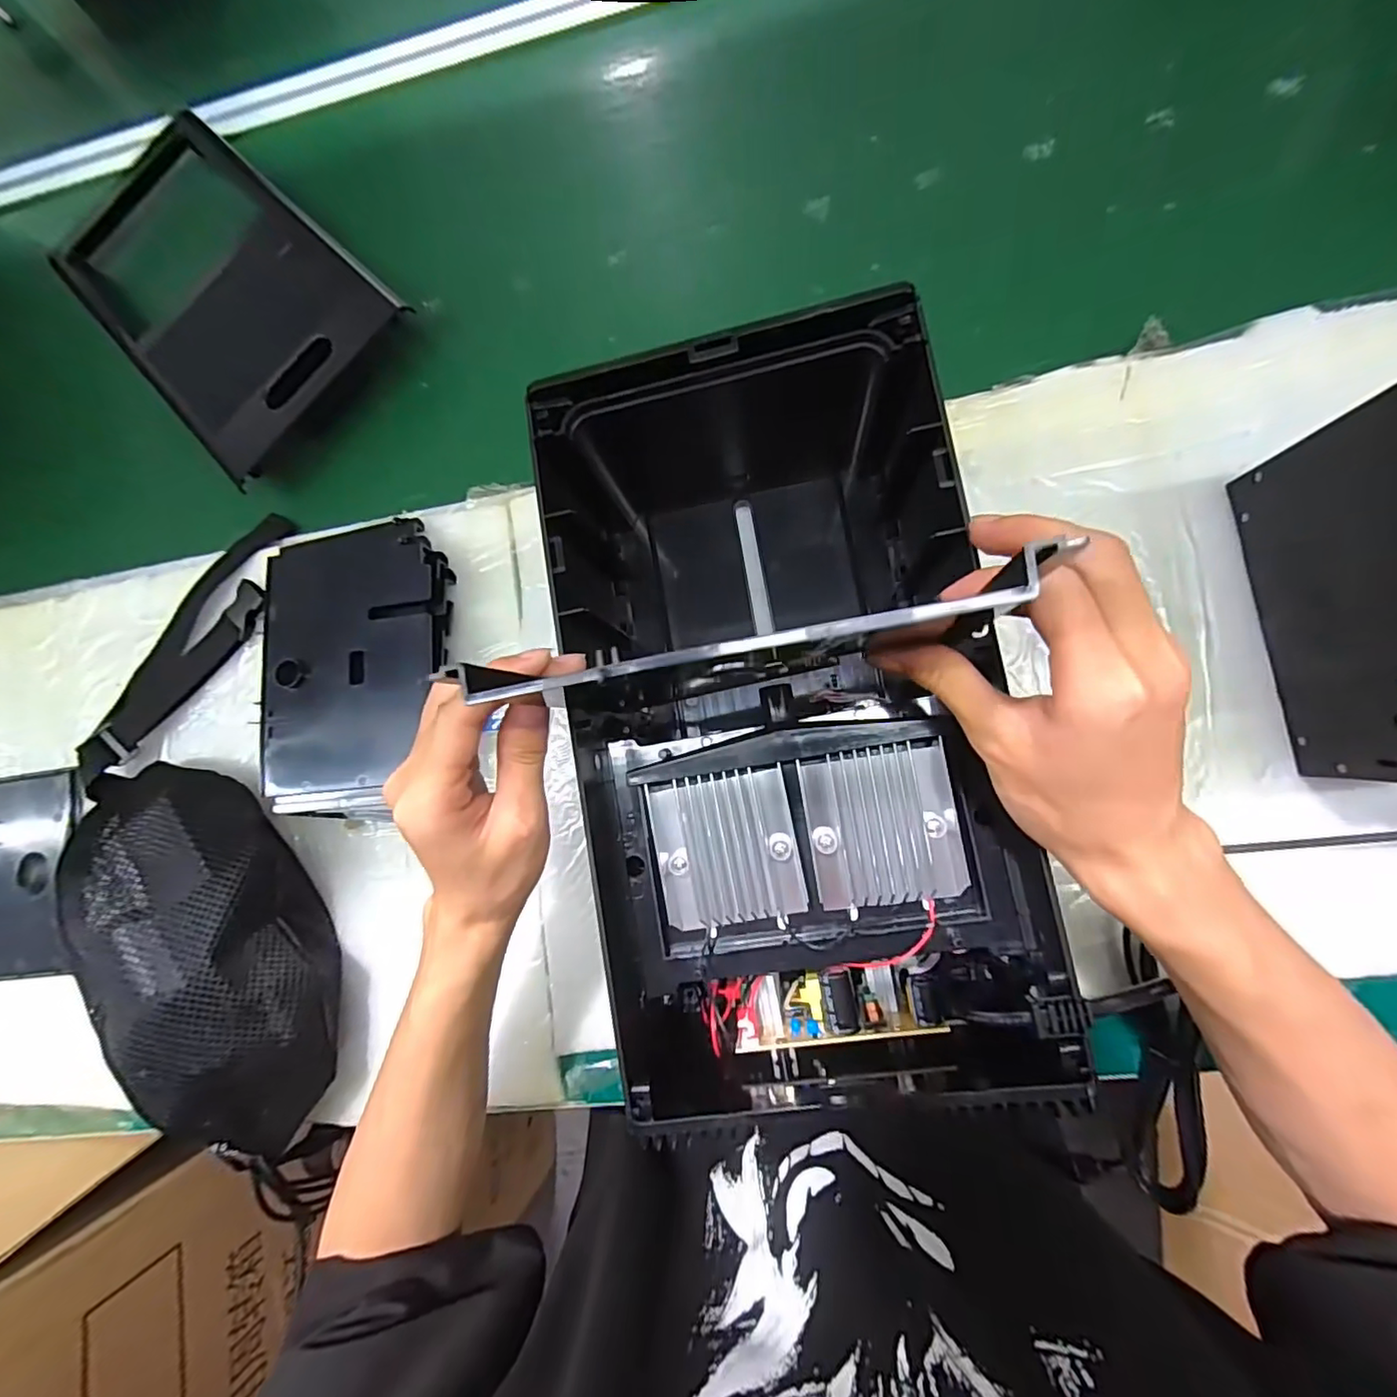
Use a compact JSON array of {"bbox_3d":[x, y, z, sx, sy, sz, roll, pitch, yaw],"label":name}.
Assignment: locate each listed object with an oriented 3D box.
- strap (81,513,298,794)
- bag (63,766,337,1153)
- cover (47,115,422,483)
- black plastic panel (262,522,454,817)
[{"bbox_3d":[-0.401,-0.040,0.460,0.070,0.021,0.235,38,89,9],"label":"strap"},{"bbox_3d":[-0.328,0.159,0.390,0.123,0.090,0.273,-29,81,3],"label":"bag"},{"bbox_3d":[-0.405,-0.346,0.490,0.334,0.044,0.186,45,90,9],"label":"cover"},{"bbox_3d":[-0.238,-0.027,0.419,0.135,0.046,0.203,-8,83,6],"label":"black plastic panel"}]

